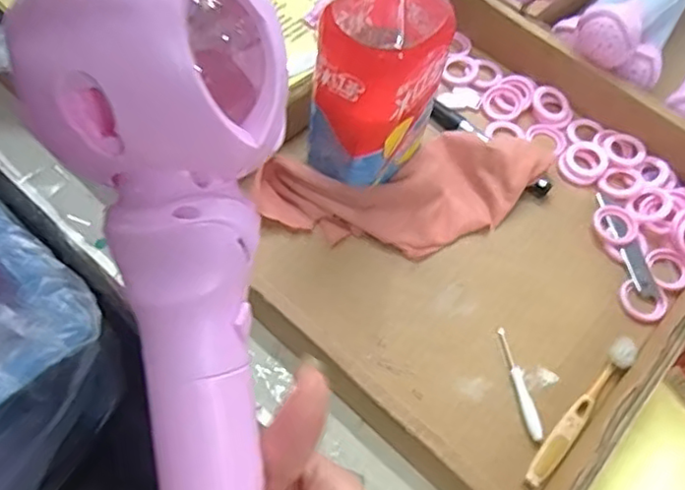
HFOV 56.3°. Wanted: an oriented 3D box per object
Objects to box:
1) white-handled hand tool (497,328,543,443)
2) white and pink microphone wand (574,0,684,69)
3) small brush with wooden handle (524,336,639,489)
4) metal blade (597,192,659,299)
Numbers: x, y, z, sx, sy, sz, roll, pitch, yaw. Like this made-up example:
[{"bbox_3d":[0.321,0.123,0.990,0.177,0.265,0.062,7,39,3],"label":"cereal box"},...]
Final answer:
[{"bbox_3d":[0.130,0.101,0.469,0.011,0.007,0.085,-5,61,-8],"label":"white-handled hand tool"},{"bbox_3d":[0.330,-0.269,0.628,0.054,0.056,0.314,41,65,16],"label":"white and pink microphone wand"},{"bbox_3d":[0.172,0.119,0.459,0.017,0.016,0.134,39,64,15],"label":"small brush with wooden handle"},{"bbox_3d":[0.239,-0.002,0.536,0.019,0.004,0.099,-6,62,-9],"label":"metal blade"}]

